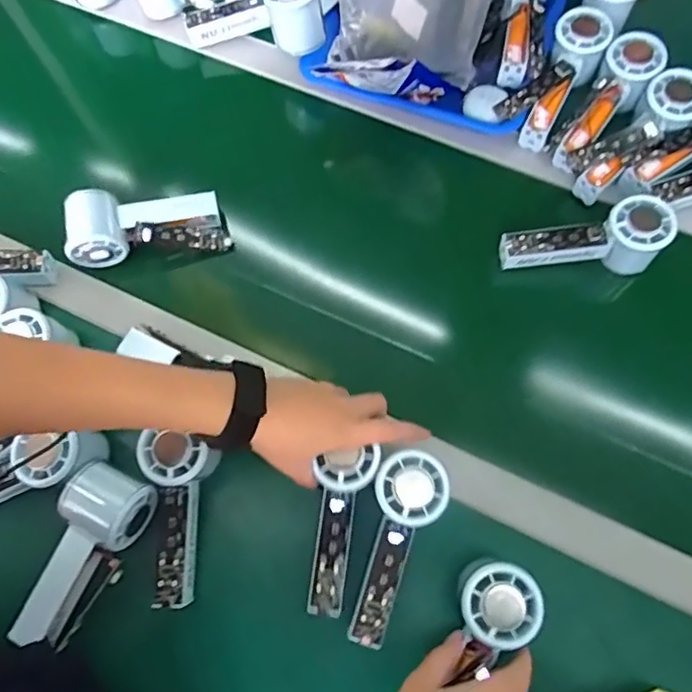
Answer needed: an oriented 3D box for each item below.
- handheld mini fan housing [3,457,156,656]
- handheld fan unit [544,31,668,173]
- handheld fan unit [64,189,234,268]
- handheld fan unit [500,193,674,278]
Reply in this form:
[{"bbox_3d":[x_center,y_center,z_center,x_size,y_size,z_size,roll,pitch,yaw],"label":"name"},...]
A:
[{"bbox_3d":[-0.214,0.178,0.480,0.075,0.055,0.150,19,73,9],"label":"handheld mini fan housing"},{"bbox_3d":[0.264,-0.253,0.590,0.055,0.049,0.155,40,93,14],"label":"handheld fan unit"},{"bbox_3d":[-0.202,-0.126,0.579,0.149,0.049,0.058,-9,71,-1],"label":"handheld fan unit"},{"bbox_3d":[0.228,-0.097,0.549,0.148,0.058,0.053,-10,71,-1],"label":"handheld fan unit"}]

